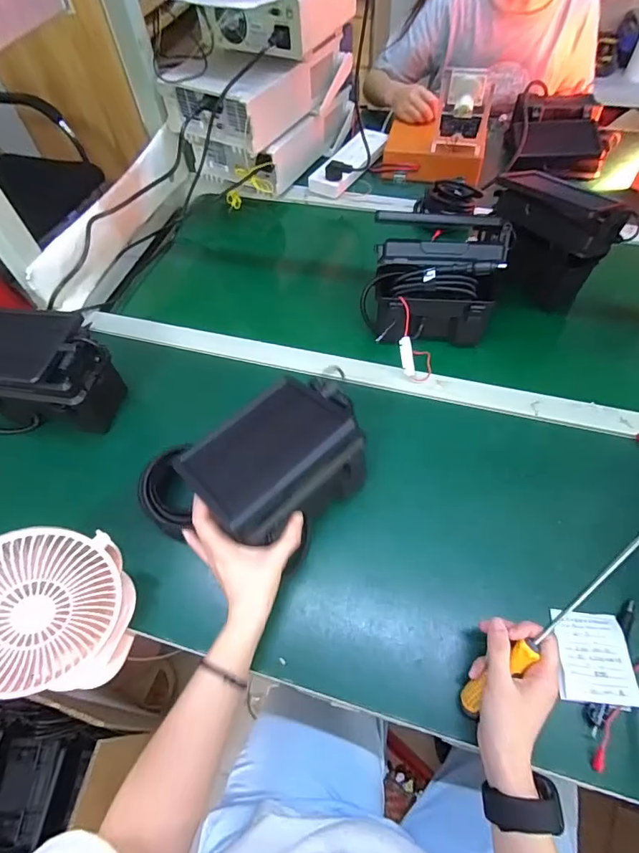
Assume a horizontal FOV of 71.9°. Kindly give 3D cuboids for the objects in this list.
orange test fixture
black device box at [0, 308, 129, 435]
[{"bbox_3d":[0.244,-0.629,0.906,0.211,0.179,0.125,8,59,8],"label":"orange test fixture"},{"bbox_3d":[-0.376,-0.071,0.609,0.167,0.146,0.104,9,59,9],"label":"black device box"}]

